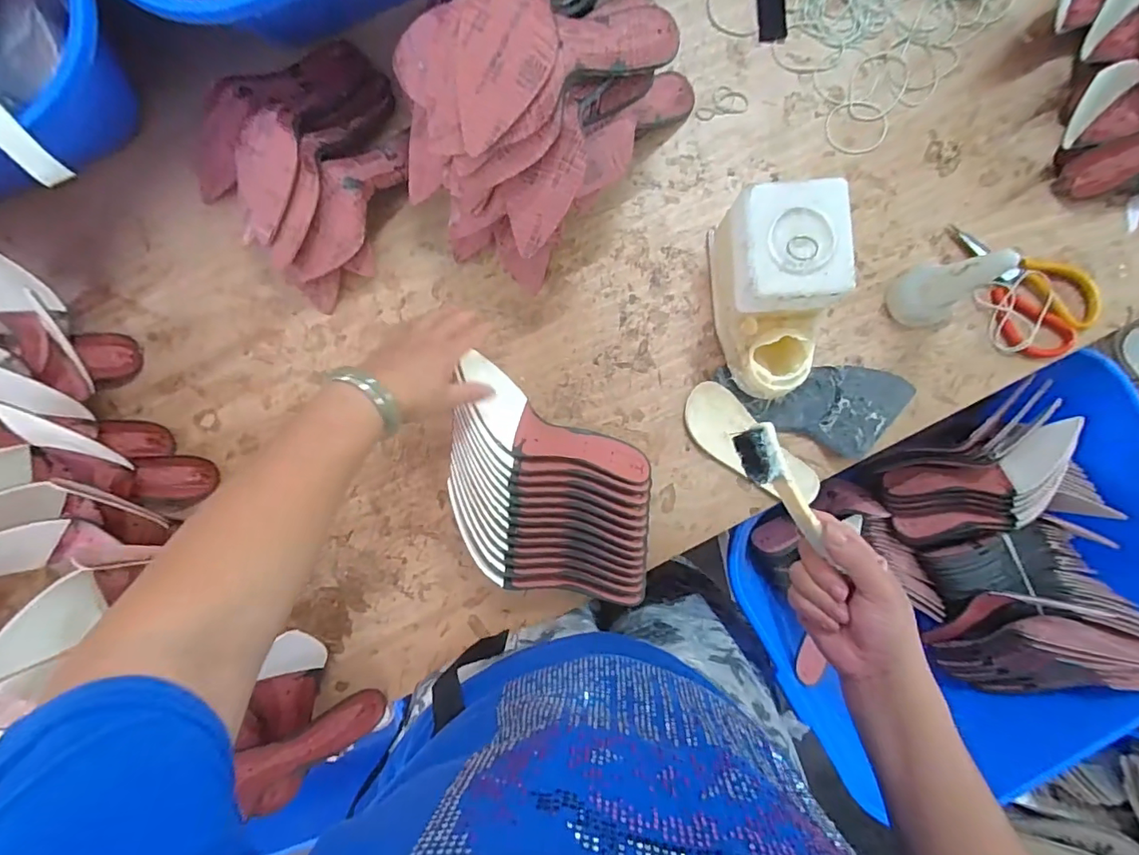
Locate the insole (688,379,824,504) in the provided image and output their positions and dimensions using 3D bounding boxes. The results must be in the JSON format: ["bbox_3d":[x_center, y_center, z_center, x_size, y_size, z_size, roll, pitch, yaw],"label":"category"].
[{"bbox_3d":[0.209,0.025,0.606,0.185,0.014,0.064,42,90,2],"label":"insole"}]

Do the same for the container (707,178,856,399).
[{"bbox_3d":[0.218,-0.135,0.555,0.103,0.124,0.187,-2,89,1],"label":"container"}]

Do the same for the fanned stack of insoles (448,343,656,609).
[{"bbox_3d":[-0.015,0.063,0.575,0.220,0.069,0.230,9,89,2],"label":"fanned stack of insoles"}]

